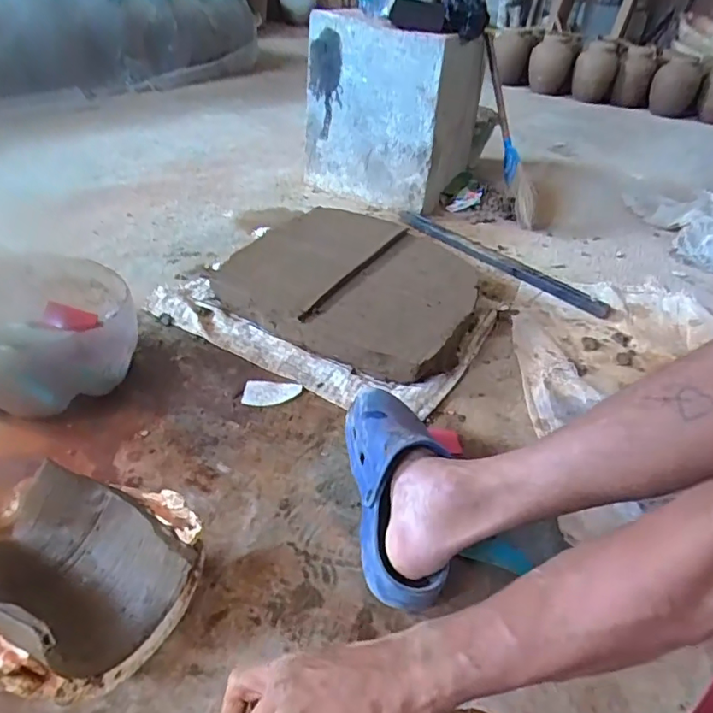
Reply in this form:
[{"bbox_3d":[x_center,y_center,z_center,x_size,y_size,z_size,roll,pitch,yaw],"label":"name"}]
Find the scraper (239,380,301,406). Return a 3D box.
[{"bbox_3d":[-0.124,0.050,0.787,0.086,0.009,0.046,-5,38,-14],"label":"scraper"}]

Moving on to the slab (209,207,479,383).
[{"bbox_3d":[0.013,-0.134,0.965,0.400,0.112,0.356,23,40,21],"label":"slab"}]

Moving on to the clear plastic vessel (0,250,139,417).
[{"bbox_3d":[-0.431,-0.033,0.752,0.213,0.124,0.239,-11,40,-22],"label":"clear plastic vessel"}]

